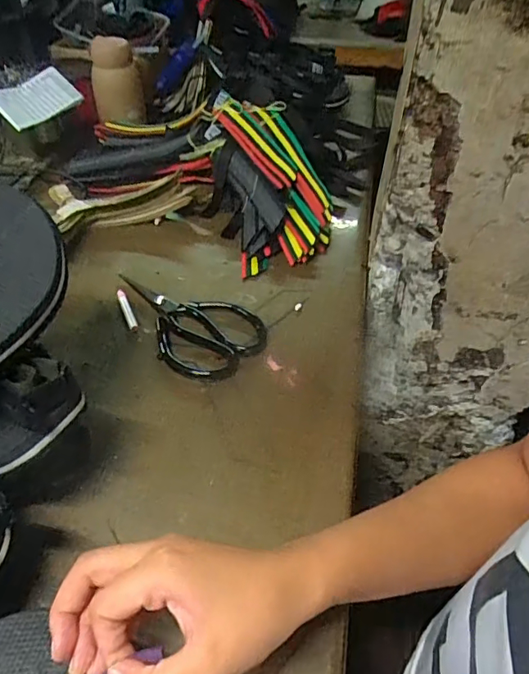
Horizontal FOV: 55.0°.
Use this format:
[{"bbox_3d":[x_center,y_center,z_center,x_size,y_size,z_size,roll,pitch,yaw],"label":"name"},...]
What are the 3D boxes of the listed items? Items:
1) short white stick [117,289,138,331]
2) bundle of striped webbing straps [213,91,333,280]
[{"bbox_3d":[-0.142,-0.028,0.525,0.009,0.005,0.064,-17,48,-19],"label":"short white stick"},{"bbox_3d":[0.004,-0.195,0.649,0.138,0.071,0.264,-11,70,-14],"label":"bundle of striped webbing straps"}]

